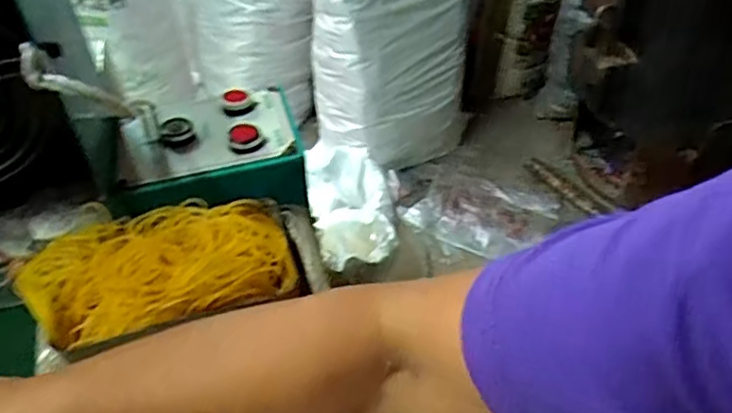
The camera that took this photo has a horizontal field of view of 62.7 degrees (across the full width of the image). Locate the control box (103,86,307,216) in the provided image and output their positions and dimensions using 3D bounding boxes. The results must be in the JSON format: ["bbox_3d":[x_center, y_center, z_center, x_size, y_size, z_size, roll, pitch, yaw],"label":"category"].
[{"bbox_3d":[-0.138,-0.044,0.528,0.167,0.061,0.137,-7,43,-4],"label":"control box"}]

